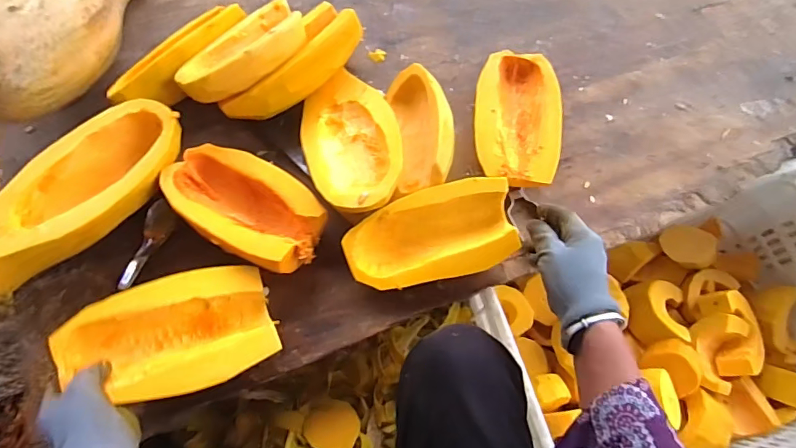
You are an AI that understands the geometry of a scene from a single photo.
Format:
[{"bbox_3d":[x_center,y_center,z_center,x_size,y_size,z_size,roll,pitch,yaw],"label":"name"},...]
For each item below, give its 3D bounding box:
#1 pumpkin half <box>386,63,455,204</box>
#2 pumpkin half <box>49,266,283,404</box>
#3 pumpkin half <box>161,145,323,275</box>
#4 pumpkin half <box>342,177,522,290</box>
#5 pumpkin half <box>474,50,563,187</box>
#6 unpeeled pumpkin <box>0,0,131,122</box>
[{"bbox_3d":[0.028,-0.119,0.598,0.070,0.092,0.180,-4,71,-2],"label":"pumpkin half"},{"bbox_3d":[-0.245,0.124,0.517,0.208,0.060,0.121,-14,80,-20],"label":"pumpkin half"},{"bbox_3d":[-0.182,-0.022,0.563,0.190,0.067,0.107,31,74,10],"label":"pumpkin half"},{"bbox_3d":[0.038,0.015,0.554,0.194,0.061,0.097,-13,72,-5],"label":"pumpkin half"},{"bbox_3d":[0.152,-0.130,0.619,0.106,0.052,0.186,5,71,1],"label":"pumpkin half"},{"bbox_3d":[-0.437,-0.279,0.614,0.121,0.120,0.331,6,71,2],"label":"unpeeled pumpkin"}]

